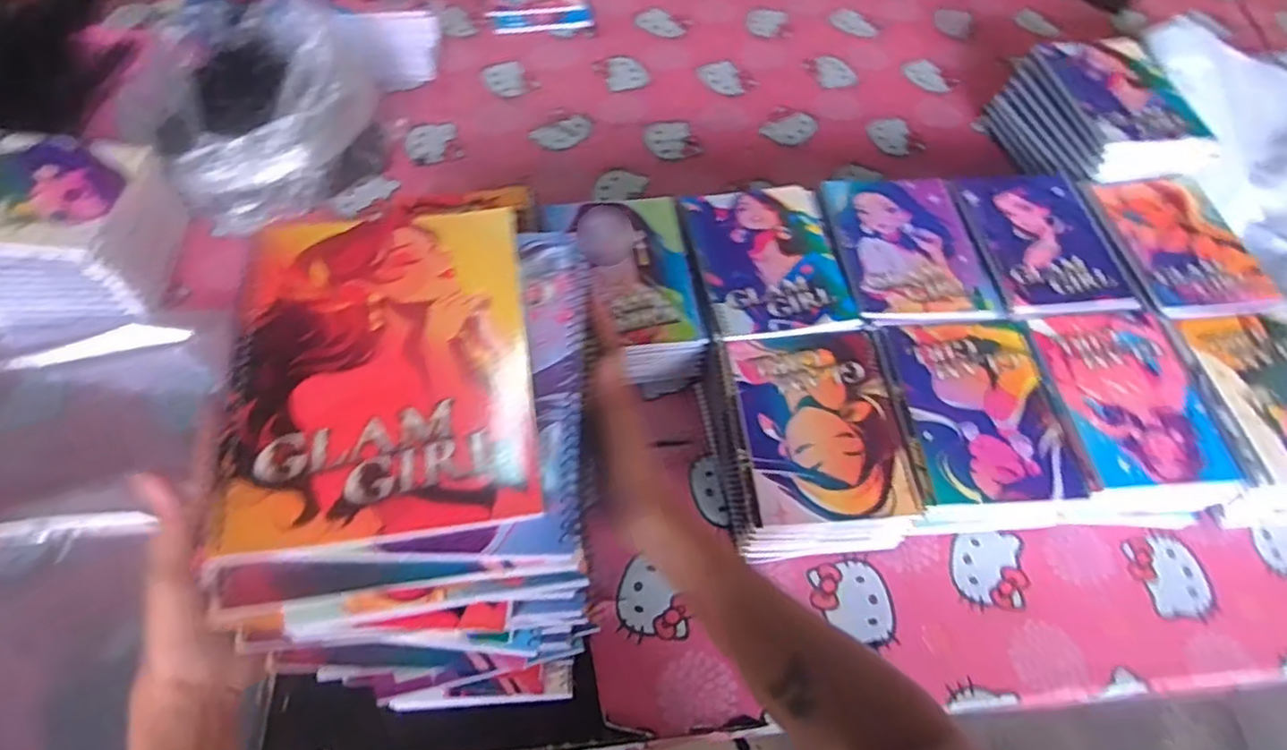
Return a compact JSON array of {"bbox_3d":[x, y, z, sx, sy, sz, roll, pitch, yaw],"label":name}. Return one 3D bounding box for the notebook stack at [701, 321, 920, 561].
[{"bbox_3d":[0.158,0.068,0.671,0.167,0.074,0.213,-3,59,-7],"label":"notebook stack"}]

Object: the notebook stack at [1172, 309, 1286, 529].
[{"bbox_3d":[0.642,0.043,0.726,0.162,0.082,0.203,-5,59,-8],"label":"notebook stack"}]

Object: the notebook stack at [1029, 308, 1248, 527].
[{"bbox_3d":[0.483,0.047,0.715,0.176,0.081,0.219,-5,59,-8],"label":"notebook stack"}]

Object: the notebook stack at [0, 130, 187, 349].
[{"bbox_3d":[-0.616,-0.143,0.722,0.204,0.155,0.179,4,58,-2],"label":"notebook stack"}]

